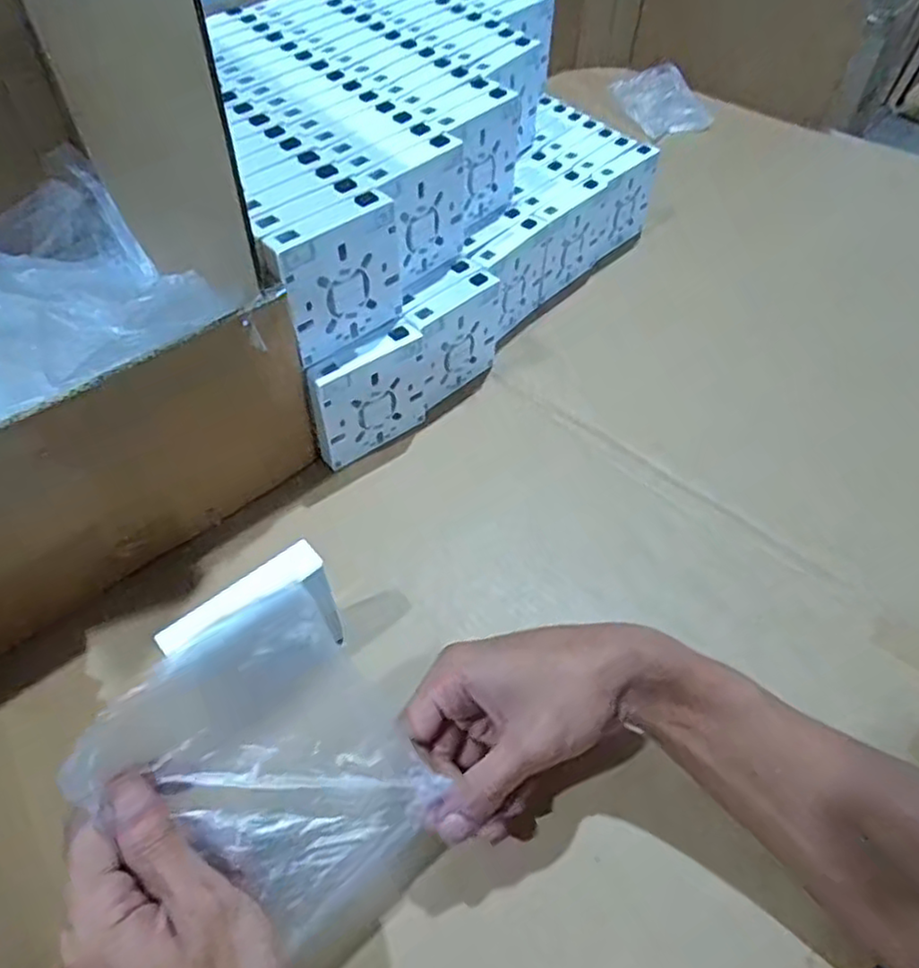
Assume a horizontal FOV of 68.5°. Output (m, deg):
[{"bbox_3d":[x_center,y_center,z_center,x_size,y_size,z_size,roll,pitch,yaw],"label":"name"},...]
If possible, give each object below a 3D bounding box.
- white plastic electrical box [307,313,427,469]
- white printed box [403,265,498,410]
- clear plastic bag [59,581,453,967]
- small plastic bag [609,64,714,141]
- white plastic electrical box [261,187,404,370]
[{"bbox_3d":[-0.065,-0.064,0.491,0.090,0.083,0.027,-34,60,-26],"label":"white plastic electrical box"},{"bbox_3d":[-0.001,-0.115,0.534,0.025,0.083,0.096,37,59,24],"label":"white printed box"},{"bbox_3d":[-0.075,0.127,0.294,0.105,0.023,0.142,-42,99,-23],"label":"clear plastic bag"},{"bbox_3d":[0.254,-0.488,0.855,0.093,0.026,0.122,-13,53,-12],"label":"small plastic bag"},{"bbox_3d":[-0.076,-0.131,0.436,0.087,0.088,0.023,-34,60,-26],"label":"white plastic electrical box"}]

